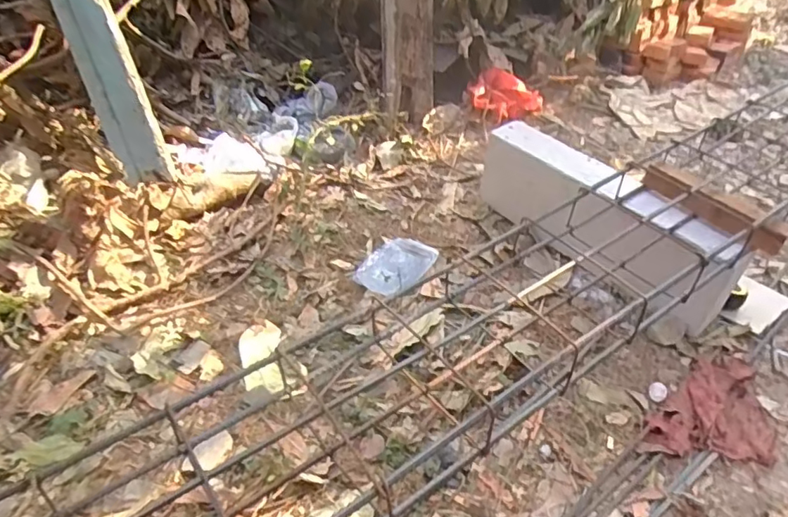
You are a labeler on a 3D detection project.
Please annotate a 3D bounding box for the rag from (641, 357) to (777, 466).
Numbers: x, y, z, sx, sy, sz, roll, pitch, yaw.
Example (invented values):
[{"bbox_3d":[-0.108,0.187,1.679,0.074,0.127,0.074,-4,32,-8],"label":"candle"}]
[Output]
[{"bbox_3d":[0.551,0.260,1.002,0.233,0.026,0.201,5,40,3],"label":"rag"}]

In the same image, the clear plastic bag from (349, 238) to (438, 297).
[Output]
[{"bbox_3d":[0.002,0.014,1.260,0.140,0.029,0.184,23,44,24],"label":"clear plastic bag"}]

